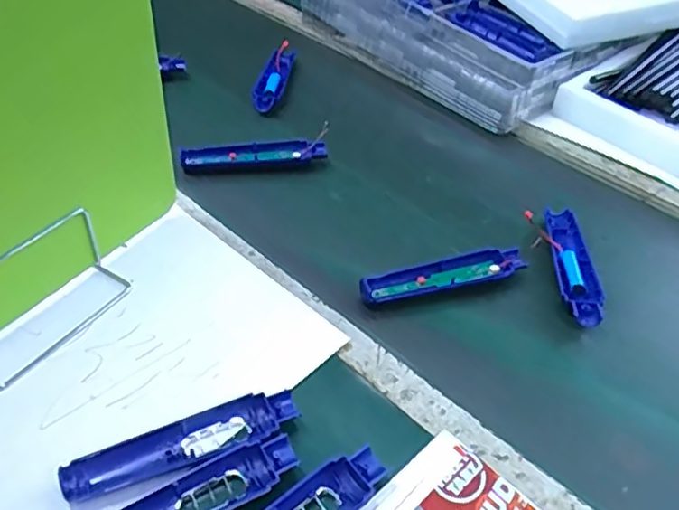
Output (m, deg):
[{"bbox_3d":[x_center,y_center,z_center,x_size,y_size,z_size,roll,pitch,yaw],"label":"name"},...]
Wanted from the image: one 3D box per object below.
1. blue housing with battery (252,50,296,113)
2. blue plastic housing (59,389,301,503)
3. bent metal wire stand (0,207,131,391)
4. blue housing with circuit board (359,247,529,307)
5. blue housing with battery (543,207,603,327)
[{"bbox_3d":[-0.093,-0.251,0.908,0.034,0.023,0.166,8,41,3],"label":"blue housing with battery"},{"bbox_3d":[-0.114,0.142,0.474,0.171,0.016,0.040,-14,44,-20],"label":"blue plastic housing"},{"bbox_3d":[-0.249,0.029,0.533,0.055,0.080,0.151,24,45,21],"label":"bent metal wire stand"},{"bbox_3d":[0.103,0.021,0.632,0.168,0.027,0.033,-9,43,-15],"label":"blue housing with circuit board"},{"bbox_3d":[0.238,0.007,0.660,0.042,0.022,0.164,5,41,0],"label":"blue housing with battery"}]

